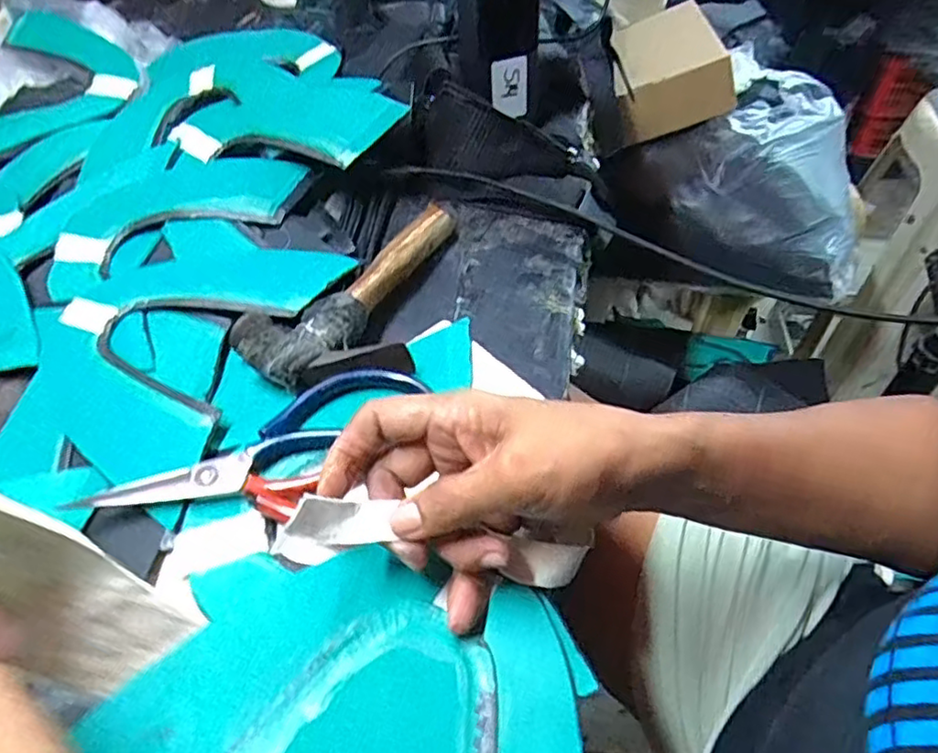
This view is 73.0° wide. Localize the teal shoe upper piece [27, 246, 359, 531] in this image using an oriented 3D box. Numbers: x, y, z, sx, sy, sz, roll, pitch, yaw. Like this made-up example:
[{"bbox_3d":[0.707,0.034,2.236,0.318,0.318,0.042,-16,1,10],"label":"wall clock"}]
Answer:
[{"bbox_3d":[-0.195,-0.021,0.401,0.172,0.007,0.202,11,53,16],"label":"teal shoe upper piece"}]

